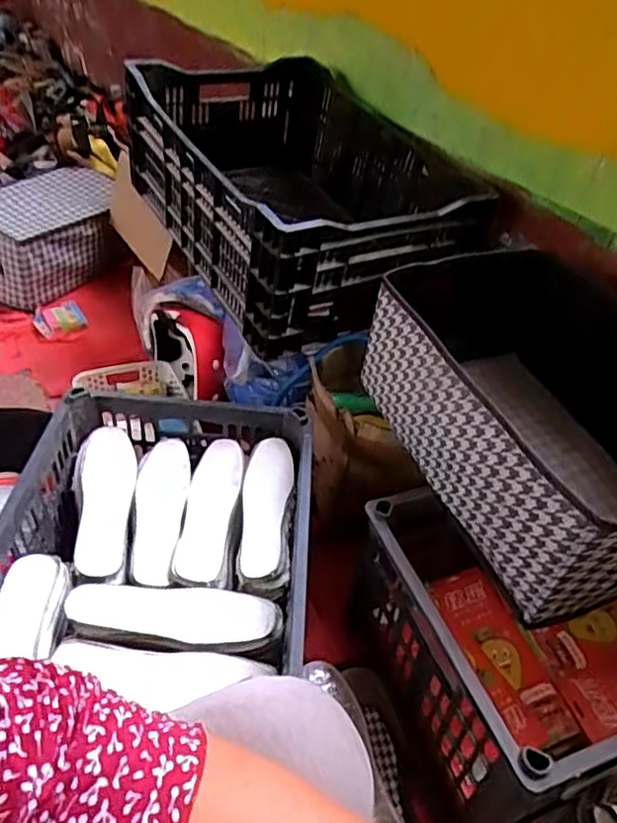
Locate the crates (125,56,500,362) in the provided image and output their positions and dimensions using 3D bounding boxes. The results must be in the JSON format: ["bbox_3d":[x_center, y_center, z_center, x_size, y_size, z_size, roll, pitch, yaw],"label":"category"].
[{"bbox_3d":[-0.041,-0.393,1.083,0.405,0.247,0.578,-21,50,-27],"label":"crates"}]

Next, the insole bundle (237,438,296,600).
[{"bbox_3d":[-0.053,0.128,0.791,0.067,0.038,0.223,3,43,-4],"label":"insole bundle"}]

